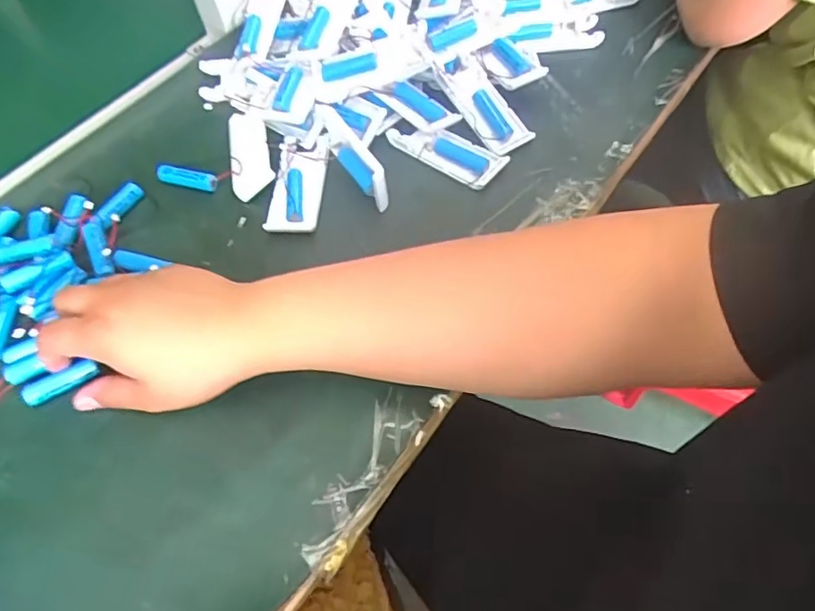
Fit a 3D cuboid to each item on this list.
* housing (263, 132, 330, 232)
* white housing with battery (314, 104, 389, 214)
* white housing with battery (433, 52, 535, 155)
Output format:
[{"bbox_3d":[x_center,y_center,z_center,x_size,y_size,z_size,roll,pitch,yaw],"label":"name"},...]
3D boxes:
[{"bbox_3d":[-0.090,-0.105,0.481,0.043,0.014,0.101,1,57,5],"label":"housing"},{"bbox_3d":[-0.048,-0.128,0.486,0.019,0.033,0.109,-27,59,-13],"label":"white housing with battery"},{"bbox_3d":[0.067,-0.178,0.508,0.044,0.020,0.105,-31,74,-11],"label":"white housing with battery"}]

